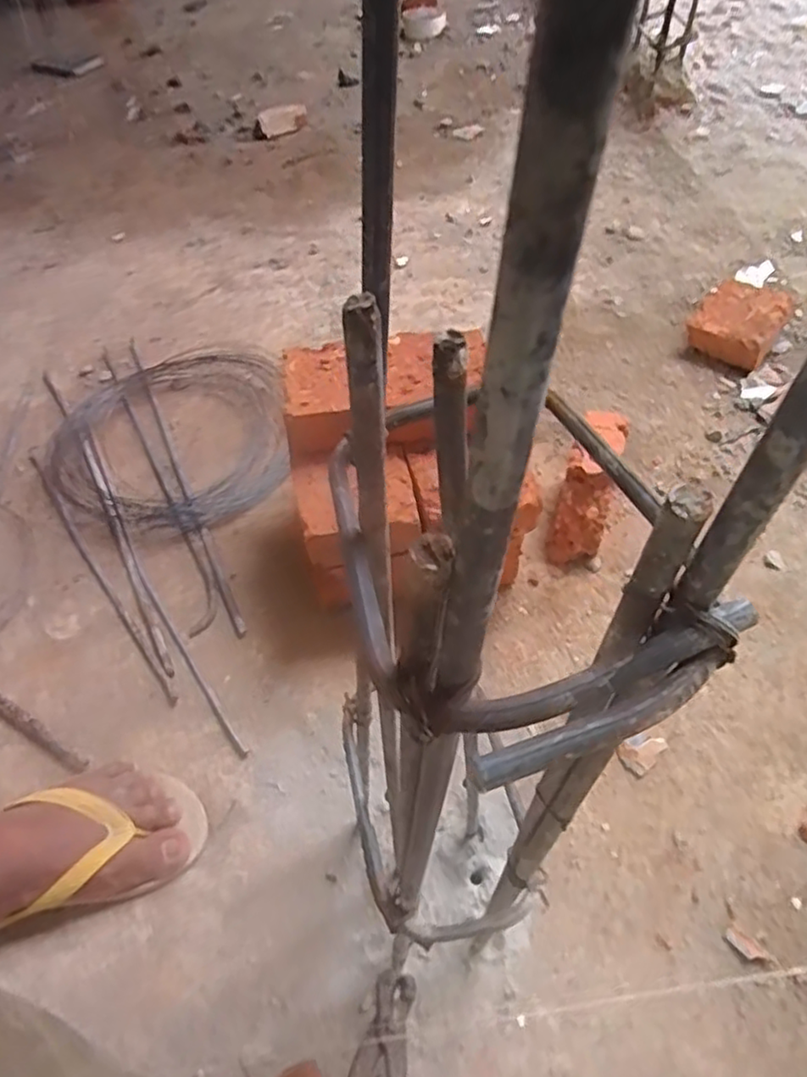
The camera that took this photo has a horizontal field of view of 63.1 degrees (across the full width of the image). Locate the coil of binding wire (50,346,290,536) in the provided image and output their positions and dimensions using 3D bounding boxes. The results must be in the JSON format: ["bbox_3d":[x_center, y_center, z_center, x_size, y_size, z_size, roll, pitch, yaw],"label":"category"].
[{"bbox_3d":[-0.298,-0.131,0.841,0.287,0.028,0.312,-3,53,4],"label":"coil of binding wire"}]

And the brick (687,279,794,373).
[{"bbox_3d":[0.456,-0.292,0.896,0.111,0.059,0.115,31,62,25],"label":"brick"}]

